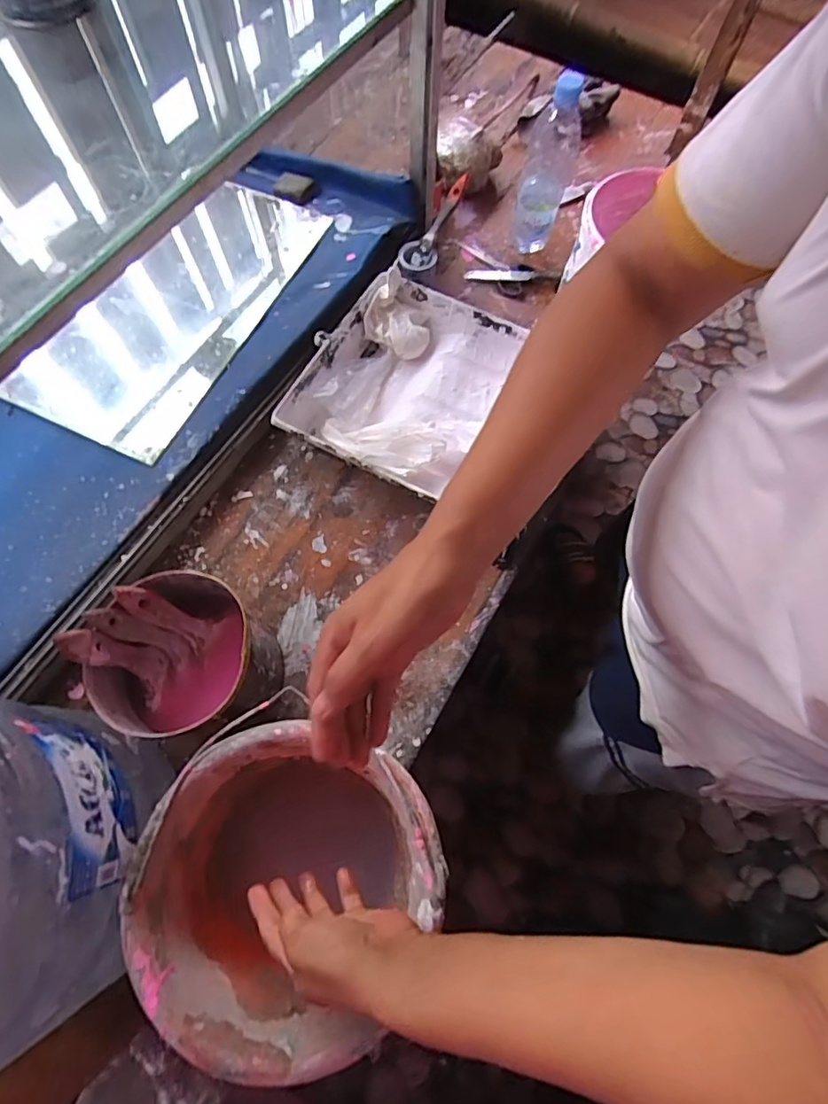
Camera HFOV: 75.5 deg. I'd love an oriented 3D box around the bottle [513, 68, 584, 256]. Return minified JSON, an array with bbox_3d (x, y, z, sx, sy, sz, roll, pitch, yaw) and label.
[{"bbox_3d":[0.193,-0.550,0.775,0.067,0.243,0.070,13,70,3],"label":"bottle"}]

